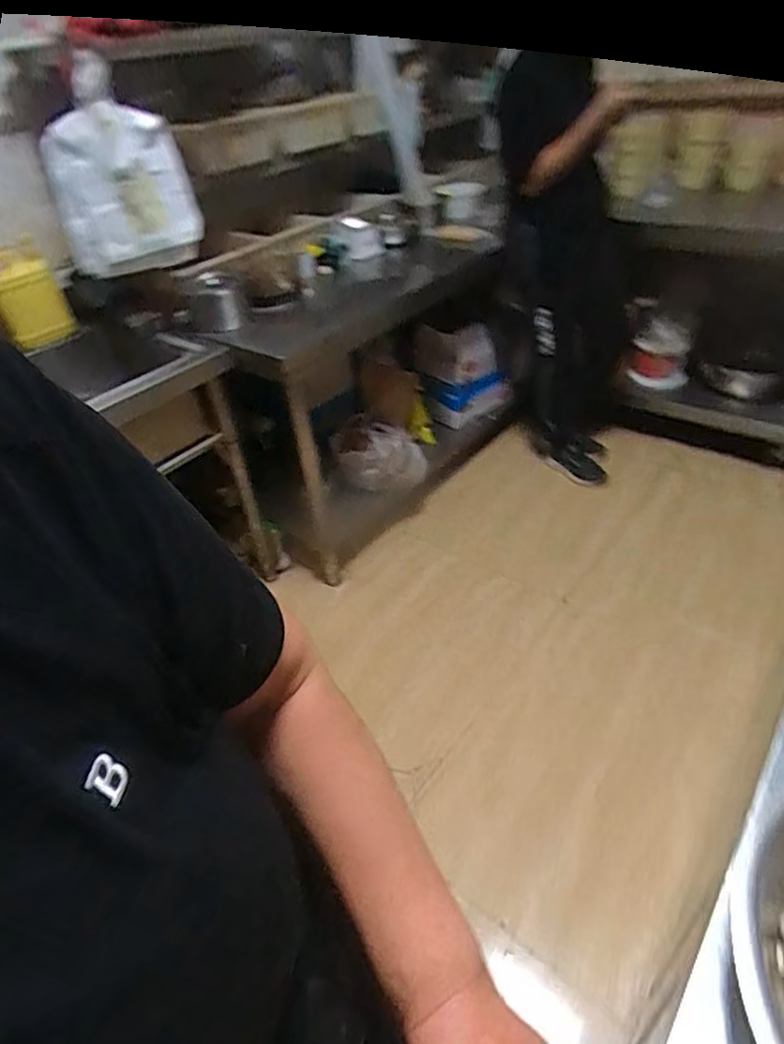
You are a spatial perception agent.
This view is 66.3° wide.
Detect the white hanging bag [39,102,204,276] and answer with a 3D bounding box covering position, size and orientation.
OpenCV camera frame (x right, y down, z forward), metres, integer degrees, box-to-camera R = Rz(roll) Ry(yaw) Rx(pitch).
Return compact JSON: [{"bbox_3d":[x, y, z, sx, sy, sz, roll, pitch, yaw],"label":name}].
[{"bbox_3d":[-0.574,-0.704,1.282,0.273,0.282,0.059,-18,40,-12],"label":"white hanging bag"}]

